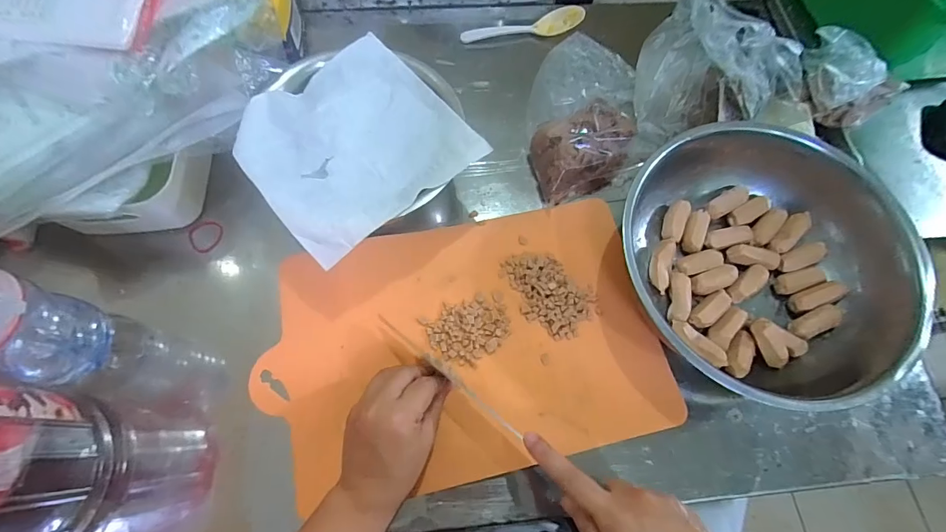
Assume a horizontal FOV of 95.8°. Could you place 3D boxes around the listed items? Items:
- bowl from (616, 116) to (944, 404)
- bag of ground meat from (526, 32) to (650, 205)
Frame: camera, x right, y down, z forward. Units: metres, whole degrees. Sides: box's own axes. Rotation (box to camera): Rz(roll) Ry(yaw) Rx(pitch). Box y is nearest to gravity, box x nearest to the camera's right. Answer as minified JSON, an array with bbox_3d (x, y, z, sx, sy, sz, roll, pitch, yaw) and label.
[{"bbox_3d":[0.269,-0.005,0.403,0.223,0.077,0.251,-19,70,-11],"label":"bowl"},{"bbox_3d":[0.128,-0.185,0.483,0.125,0.039,0.229,1,68,-3],"label":"bag of ground meat"}]

